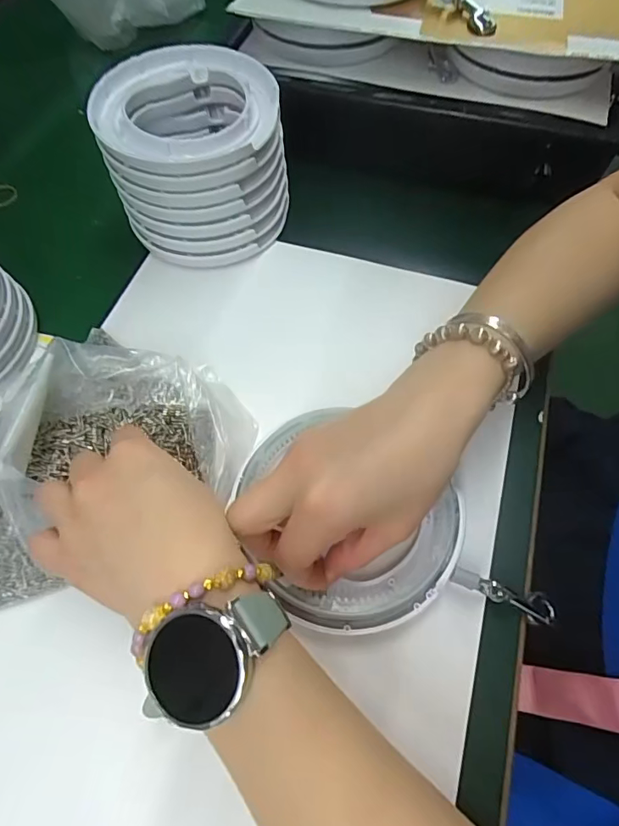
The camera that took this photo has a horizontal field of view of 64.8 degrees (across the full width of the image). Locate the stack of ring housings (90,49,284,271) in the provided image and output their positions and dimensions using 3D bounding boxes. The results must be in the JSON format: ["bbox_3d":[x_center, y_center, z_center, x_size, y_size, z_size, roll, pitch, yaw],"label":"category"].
[{"bbox_3d":[-0.084,-0.200,0.382,0.126,0.094,0.128,-6,62,2],"label":"stack of ring housings"}]

